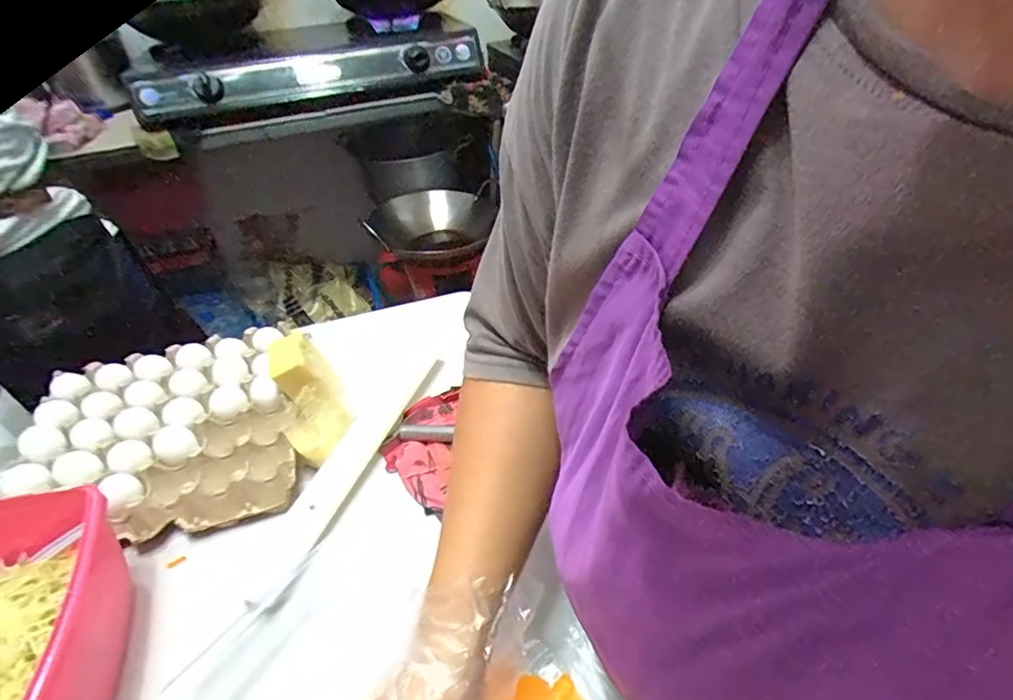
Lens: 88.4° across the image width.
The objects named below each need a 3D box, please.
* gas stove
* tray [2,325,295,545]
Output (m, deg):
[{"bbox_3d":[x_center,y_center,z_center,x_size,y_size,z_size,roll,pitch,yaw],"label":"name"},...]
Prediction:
[{"bbox_3d":[-0.459,-0.669,1.189,0.698,0.112,0.414,-24,44,-19],"label":"gas stove"},{"bbox_3d":[-0.385,0.091,0.589,0.265,0.050,0.259,-16,42,-10],"label":"tray"}]

